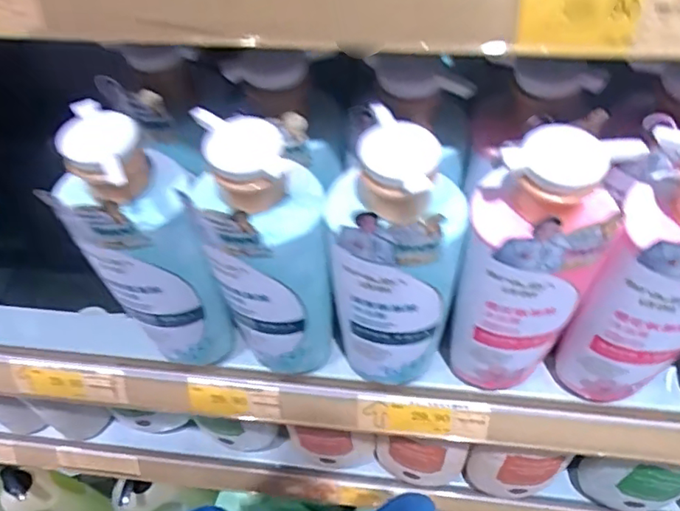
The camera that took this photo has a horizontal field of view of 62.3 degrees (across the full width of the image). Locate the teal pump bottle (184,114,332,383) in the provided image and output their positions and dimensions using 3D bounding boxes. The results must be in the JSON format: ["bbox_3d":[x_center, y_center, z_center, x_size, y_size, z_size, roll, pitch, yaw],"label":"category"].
[{"bbox_3d":[-0.047,0.004,0.392,0.084,0.219,0.072,-4,54,1],"label":"teal pump bottle"}]

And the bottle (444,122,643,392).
[{"bbox_3d":[0.119,0.015,0.374,0.083,0.216,0.064,8,55,9],"label":"bottle"}]

